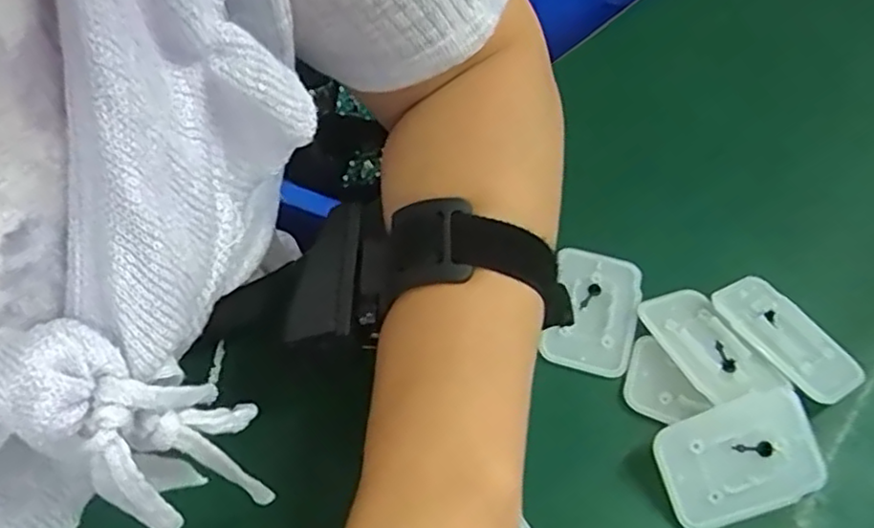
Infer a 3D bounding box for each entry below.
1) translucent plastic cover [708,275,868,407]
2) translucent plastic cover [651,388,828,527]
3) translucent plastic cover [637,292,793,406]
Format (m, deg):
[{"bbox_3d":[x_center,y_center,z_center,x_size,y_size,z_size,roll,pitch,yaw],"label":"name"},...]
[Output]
[{"bbox_3d":[0.163,0.034,0.311,0.038,0.009,0.068,-25,59,-20],"label":"translucent plastic cover"},{"bbox_3d":[0.125,0.079,0.274,0.068,0.005,0.043,-14,72,-8],"label":"translucent plastic cover"},{"bbox_3d":[0.124,0.037,0.307,0.035,0.012,0.063,-17,57,-15],"label":"translucent plastic cover"}]

